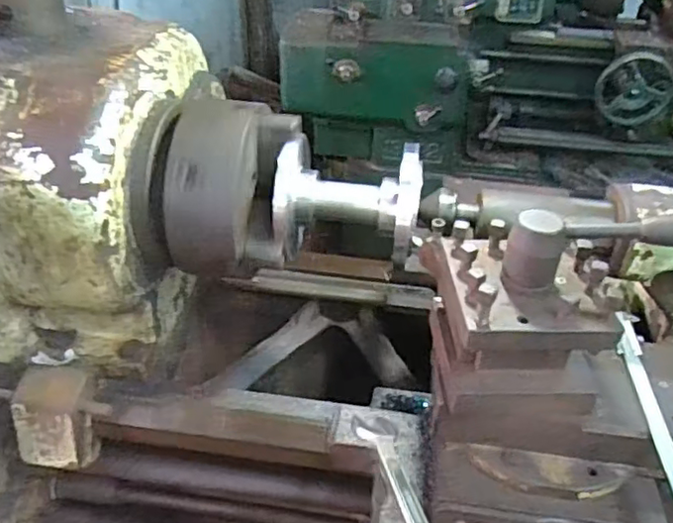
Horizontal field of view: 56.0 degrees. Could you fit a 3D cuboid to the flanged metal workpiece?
[{"bbox_3d":[0.019,-0.076,0.795,0.171,0.131,0.143,7,37,7],"label":"flanged metal workpiece"}]

